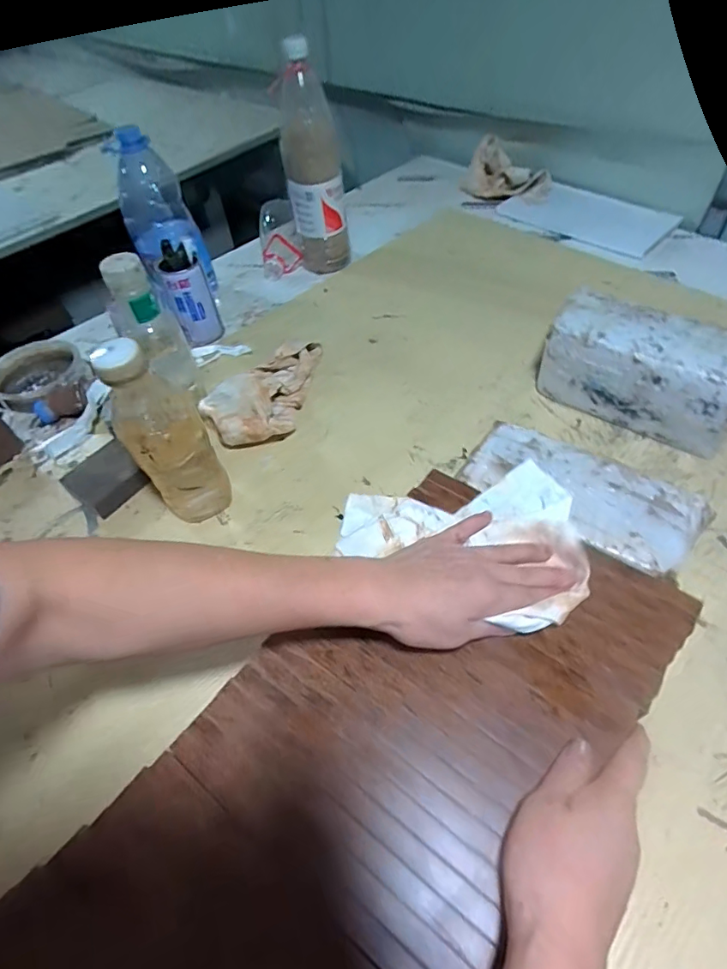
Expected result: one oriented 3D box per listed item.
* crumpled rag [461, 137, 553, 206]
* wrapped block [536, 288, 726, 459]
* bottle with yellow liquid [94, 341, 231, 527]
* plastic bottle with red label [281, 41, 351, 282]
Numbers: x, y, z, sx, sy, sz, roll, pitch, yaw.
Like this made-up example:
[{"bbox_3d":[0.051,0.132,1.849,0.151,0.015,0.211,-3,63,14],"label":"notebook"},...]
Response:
[{"bbox_3d":[0.279,-0.590,0.951,0.158,0.072,0.102,29,59,22],"label":"crumpled rag"},{"bbox_3d":[0.315,-0.134,0.569,0.214,0.101,0.105,28,59,22],"label":"wrapped block"},{"bbox_3d":[-0.193,-0.049,0.481,0.077,0.213,0.087,-29,57,-18],"label":"bottle with yellow liquid"},{"bbox_3d":[-0.072,-0.464,0.733,0.084,0.278,0.084,-5,52,1],"label":"plastic bottle with red label"}]

